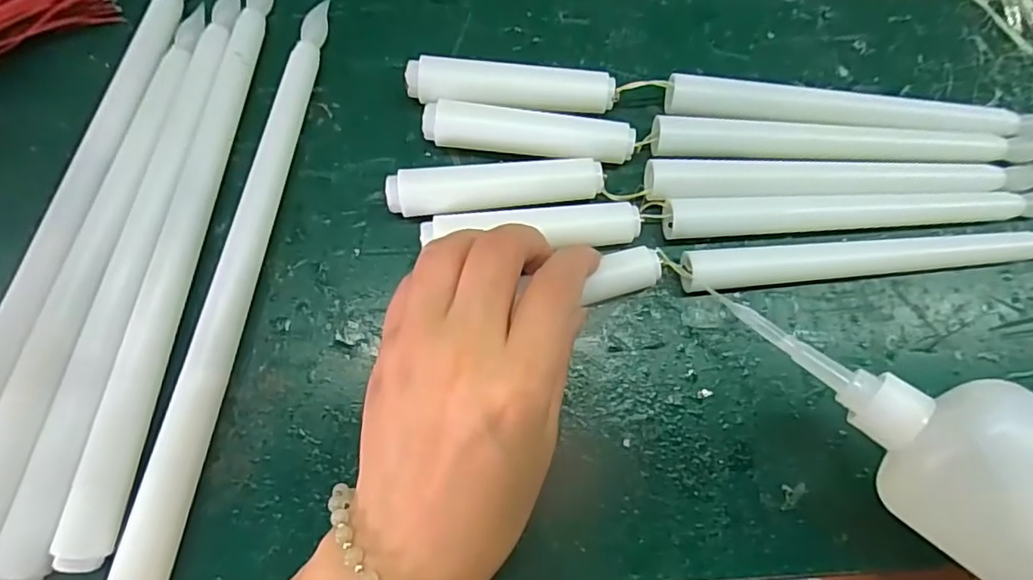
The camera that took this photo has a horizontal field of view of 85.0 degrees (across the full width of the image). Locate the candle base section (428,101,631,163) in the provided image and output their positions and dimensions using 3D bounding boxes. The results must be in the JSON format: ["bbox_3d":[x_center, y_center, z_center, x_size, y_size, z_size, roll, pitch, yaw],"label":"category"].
[{"bbox_3d":[0.005,-0.066,0.241,0.087,0.018,0.018,6,81,1],"label":"candle base section"}]

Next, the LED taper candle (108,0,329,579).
[{"bbox_3d":[-0.117,-0.002,0.231,0.016,0.018,0.250,11,81,2],"label":"LED taper candle"}]

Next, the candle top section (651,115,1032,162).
[{"bbox_3d":[0.142,-0.066,0.243,0.169,0.013,0.018,0,81,0],"label":"candle top section"}]

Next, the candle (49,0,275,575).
[{"bbox_3d":[-0.139,-0.020,0.233,0.016,0.018,0.248,10,81,2],"label":"candle"}]

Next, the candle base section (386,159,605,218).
[{"bbox_3d":[-0.008,-0.042,0.236,0.086,0.020,0.020,-4,81,-1],"label":"candle base section"}]

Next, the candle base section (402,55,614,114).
[{"bbox_3d":[-0.002,-0.087,0.244,0.087,0.019,0.020,1,81,0],"label":"candle base section"}]

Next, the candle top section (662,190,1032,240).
[{"bbox_3d":[0.144,-0.036,0.241,0.164,0.014,0.019,-4,81,-1],"label":"candle top section"}]

